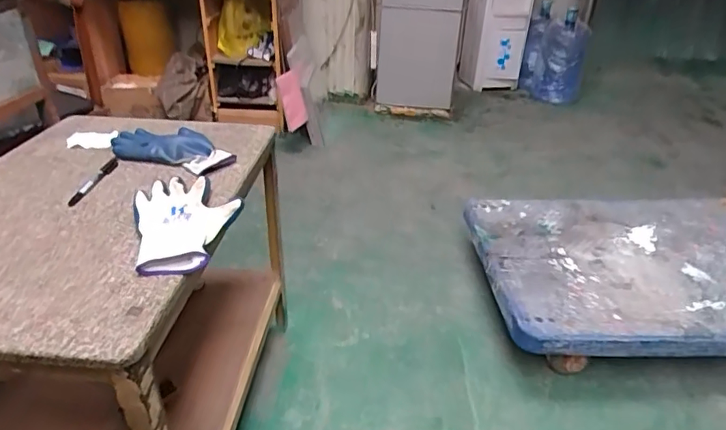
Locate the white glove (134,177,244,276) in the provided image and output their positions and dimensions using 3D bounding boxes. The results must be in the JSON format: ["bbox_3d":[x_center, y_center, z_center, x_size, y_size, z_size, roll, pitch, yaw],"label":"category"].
[{"bbox_3d":[-0.230,0.006,0.691,0.137,0.030,0.208,-10,33,-18],"label":"white glove"}]

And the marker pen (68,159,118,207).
[{"bbox_3d":[-0.409,-0.053,0.791,0.018,0.011,0.154,0,31,-1],"label":"marker pen"}]

